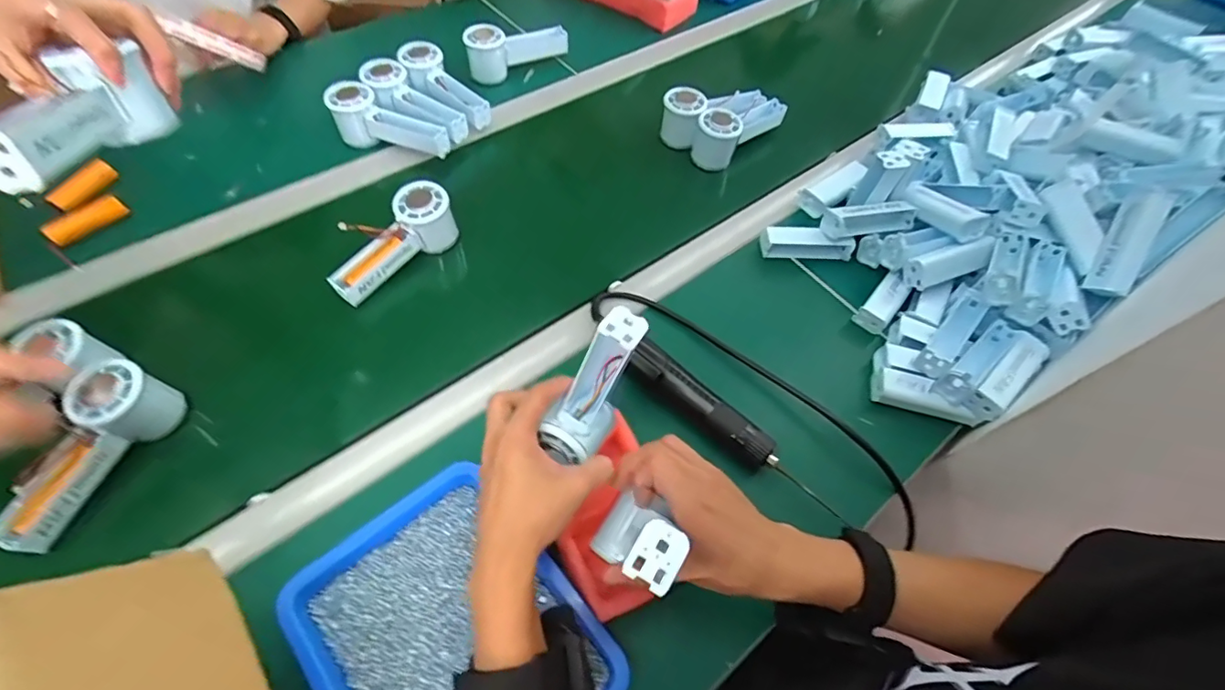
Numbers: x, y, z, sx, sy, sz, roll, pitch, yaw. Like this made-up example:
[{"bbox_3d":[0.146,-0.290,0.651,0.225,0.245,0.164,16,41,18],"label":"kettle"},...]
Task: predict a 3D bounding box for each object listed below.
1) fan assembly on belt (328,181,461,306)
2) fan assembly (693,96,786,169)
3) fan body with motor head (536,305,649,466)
[{"bbox_3d":[-0.237,-0.110,0.571,0.048,0.077,0.148,39,75,18],"label":"fan assembly on belt"},{"bbox_3d":[0.178,-0.308,0.737,0.053,0.064,0.161,40,63,18],"label":"fan assembly"},{"bbox_3d":[-0.013,0.031,0.370,0.048,0.124,0.044,43,42,20],"label":"fan body with motor head"}]

